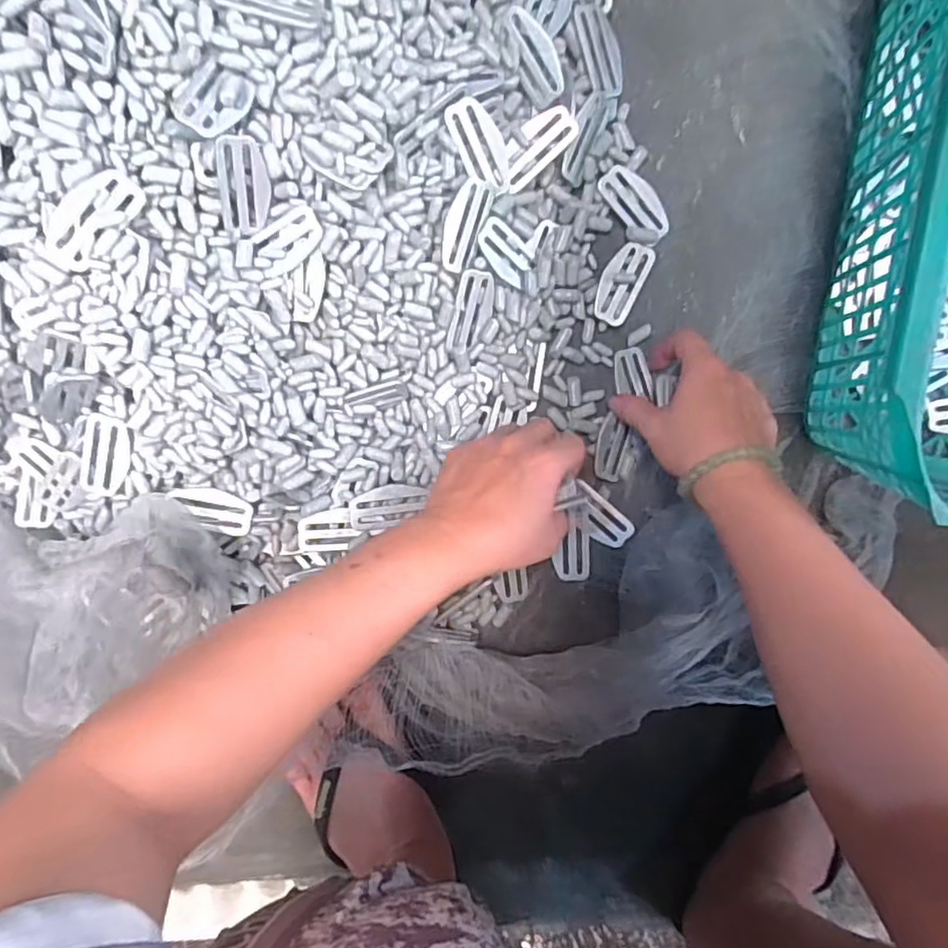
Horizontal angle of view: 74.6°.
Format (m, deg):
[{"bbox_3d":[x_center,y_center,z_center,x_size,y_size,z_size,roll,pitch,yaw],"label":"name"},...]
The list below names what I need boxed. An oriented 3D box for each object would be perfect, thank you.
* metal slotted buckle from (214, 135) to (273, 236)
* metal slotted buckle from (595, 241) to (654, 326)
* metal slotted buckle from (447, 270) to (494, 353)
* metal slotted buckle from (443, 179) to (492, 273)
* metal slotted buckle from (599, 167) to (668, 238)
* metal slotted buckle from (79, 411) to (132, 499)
[{"bbox_3d":[-0.136,-0.171,0.371,0.028,0.004,0.058,-9,139,-20],"label":"metal slotted buckle"},{"bbox_3d":[0.106,-0.136,0.444,0.030,0.008,0.059,22,95,-3],"label":"metal slotted buckle"},{"bbox_3d":[-0.001,-0.112,0.431,0.025,0.004,0.056,6,120,-17],"label":"metal slotted buckle"},{"bbox_3d":[-0.007,-0.163,0.408,0.024,0.008,0.058,7,112,-29],"label":"metal slotted buckle"},{"bbox_3d":[0.114,-0.190,0.437,0.057,0.007,0.027,42,94,-4],"label":"metal slotted buckle"},{"bbox_3d":[-0.248,-0.011,0.418,0.030,0.005,0.061,23,113,-3],"label":"metal slotted buckle"}]

